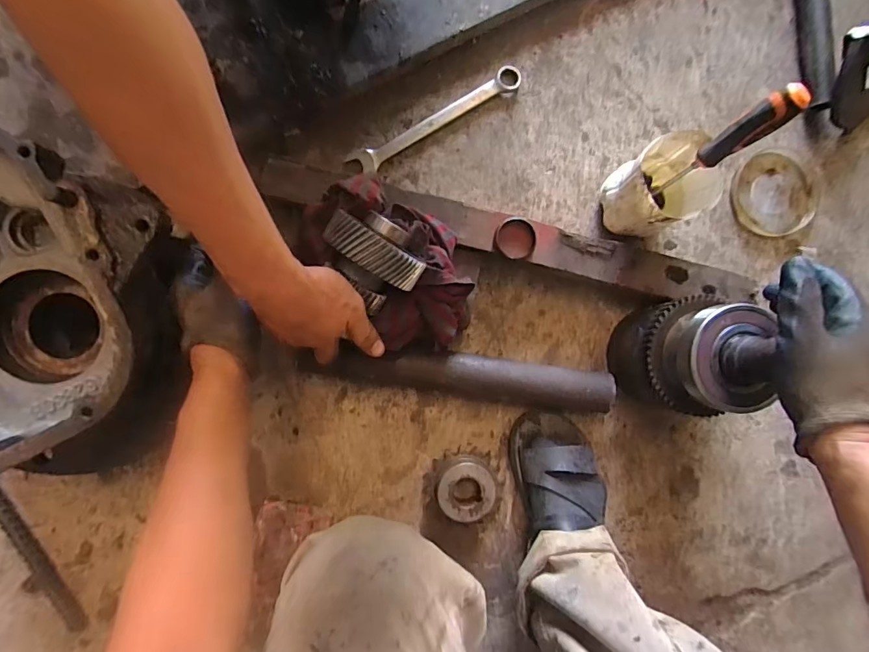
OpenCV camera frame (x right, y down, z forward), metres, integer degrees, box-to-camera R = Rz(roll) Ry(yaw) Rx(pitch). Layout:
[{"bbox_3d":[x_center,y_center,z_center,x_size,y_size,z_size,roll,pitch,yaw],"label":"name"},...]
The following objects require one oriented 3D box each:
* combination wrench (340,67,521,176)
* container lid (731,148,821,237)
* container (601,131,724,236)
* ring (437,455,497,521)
[{"bbox_3d":[0.004,-0.263,0.585,0.239,0.013,0.043,-35,94,-5],"label":"combination wrench"},{"bbox_3d":[0.471,-0.183,0.630,0.127,0.009,0.113,-19,92,-6],"label":"container lid"},{"bbox_3d":[0.257,-0.162,0.551,0.094,0.125,0.089,0,90,-5],"label":"container"},{"bbox_3d":[0.039,0.205,0.576,0.069,0.035,0.077,-1,90,-6],"label":"ring"}]

